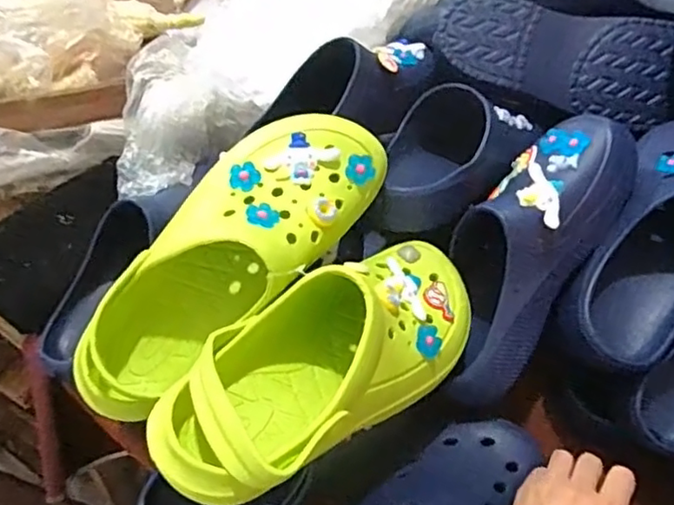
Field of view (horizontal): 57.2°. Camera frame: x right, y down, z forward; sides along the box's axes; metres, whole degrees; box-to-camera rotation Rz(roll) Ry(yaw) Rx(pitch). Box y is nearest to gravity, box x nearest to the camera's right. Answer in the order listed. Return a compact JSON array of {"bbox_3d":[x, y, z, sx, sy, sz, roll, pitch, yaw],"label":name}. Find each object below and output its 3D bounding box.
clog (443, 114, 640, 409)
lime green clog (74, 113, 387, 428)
[{"bbox_3d":[0.162,0.000,0.536,0.108,0.095,0.263,26,86,15],"label":"clog"},{"bbox_3d":[-0.079,0.002,0.476,0.287,0.093,0.127,-46,66,-5],"label":"lime green clog"}]

